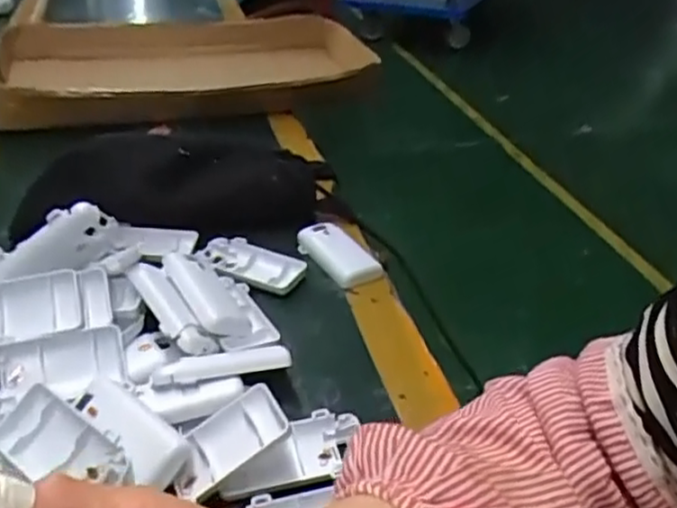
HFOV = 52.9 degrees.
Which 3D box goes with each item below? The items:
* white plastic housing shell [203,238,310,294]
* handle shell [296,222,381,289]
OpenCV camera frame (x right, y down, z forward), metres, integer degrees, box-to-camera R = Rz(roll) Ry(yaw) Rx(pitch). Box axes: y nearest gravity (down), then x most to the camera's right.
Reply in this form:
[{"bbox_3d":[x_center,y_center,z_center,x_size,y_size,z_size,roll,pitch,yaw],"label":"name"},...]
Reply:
[{"bbox_3d":[-0.077,0.010,0.594,0.100,0.014,0.047,15,36,22],"label":"white plastic housing shell"},{"bbox_3d":[0.000,-0.002,0.614,0.048,0.012,0.086,-17,37,-24],"label":"handle shell"}]

